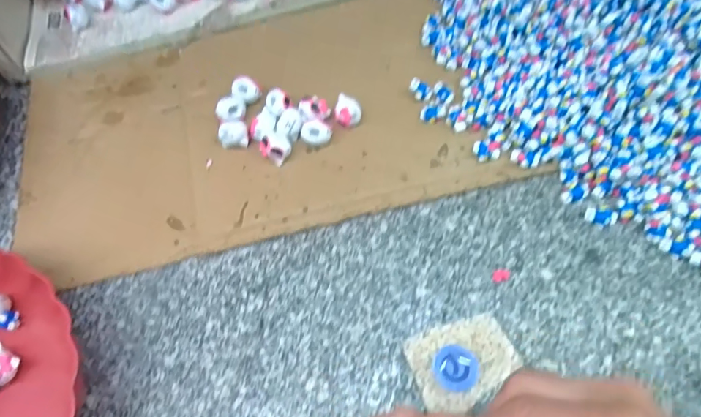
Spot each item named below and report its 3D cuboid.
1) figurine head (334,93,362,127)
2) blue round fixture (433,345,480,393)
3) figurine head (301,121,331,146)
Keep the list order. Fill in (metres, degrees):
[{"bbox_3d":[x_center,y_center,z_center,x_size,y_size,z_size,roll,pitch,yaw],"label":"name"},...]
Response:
[{"bbox_3d":[-0.002,-0.085,0.413,0.023,0.024,0.025,-9,64,-2],"label":"figurine head"},{"bbox_3d":[0.072,0.109,0.317,0.029,0.011,0.031,-1,64,2],"label":"blue round fixture"},{"bbox_3d":[-0.030,-0.064,0.402,0.024,0.022,0.016,7,65,6],"label":"figurine head"}]

